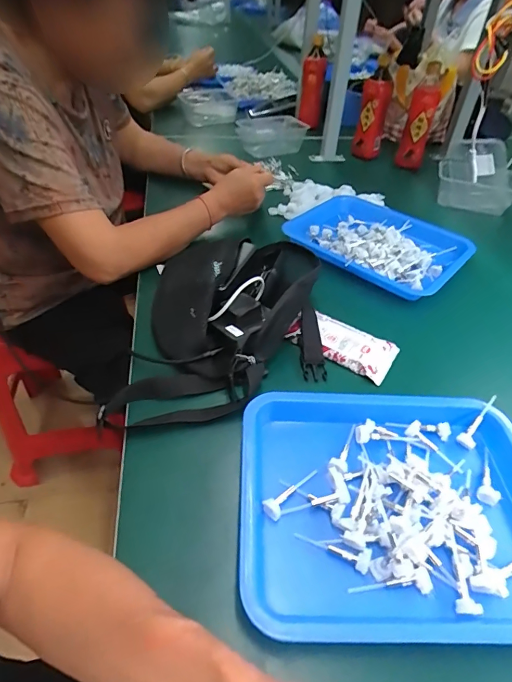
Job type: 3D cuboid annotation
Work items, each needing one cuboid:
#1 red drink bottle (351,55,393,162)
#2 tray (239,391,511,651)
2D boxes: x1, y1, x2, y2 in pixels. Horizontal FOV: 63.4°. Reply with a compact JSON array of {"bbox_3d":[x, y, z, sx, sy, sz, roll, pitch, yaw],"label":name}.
[{"bbox_3d":[0.289,-0.562,1.017,0.073,0.216,0.078,12,45,9],"label":"red drink bottle"},{"bbox_3d":[0.132,0.145,0.385,0.286,0.031,0.228,1,44,-2],"label":"tray"}]

